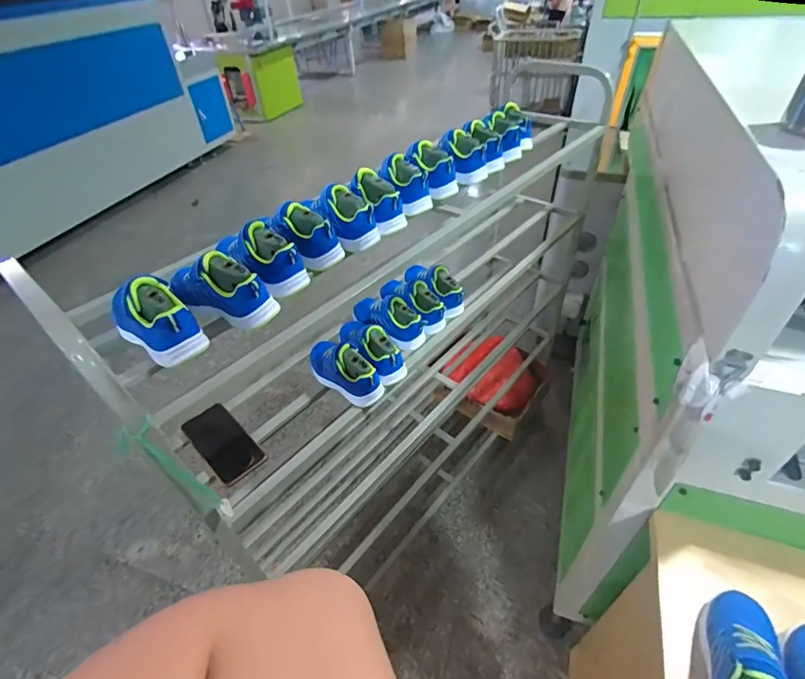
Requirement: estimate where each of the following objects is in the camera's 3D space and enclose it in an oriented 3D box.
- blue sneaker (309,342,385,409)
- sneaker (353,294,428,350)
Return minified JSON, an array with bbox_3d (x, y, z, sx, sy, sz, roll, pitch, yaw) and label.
[{"bbox_3d":[-0.112,0.047,0.764,0.167,0.078,0.071,31,53,32],"label":"blue sneaker"},{"bbox_3d":[-0.031,-0.038,0.849,0.146,0.078,0.062,29,52,31],"label":"sneaker"}]

